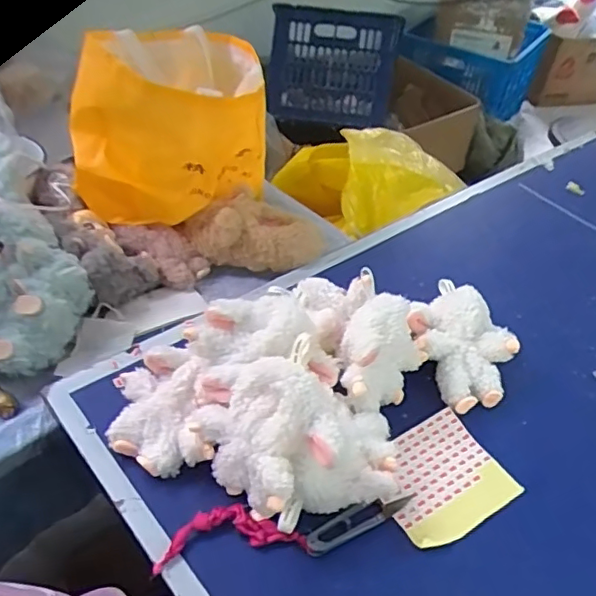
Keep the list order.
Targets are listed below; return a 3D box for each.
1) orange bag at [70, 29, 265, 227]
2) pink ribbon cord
[{"bbox_3d":[-0.163,-0.235,0.746,0.231,0.166,0.252,-5,44,-13],"label":"orange bag"},{"bbox_3d":[-0.053,0.186,0.463,0.117,0.015,0.041,-3,43,-11],"label":"pink ribbon cord"}]

